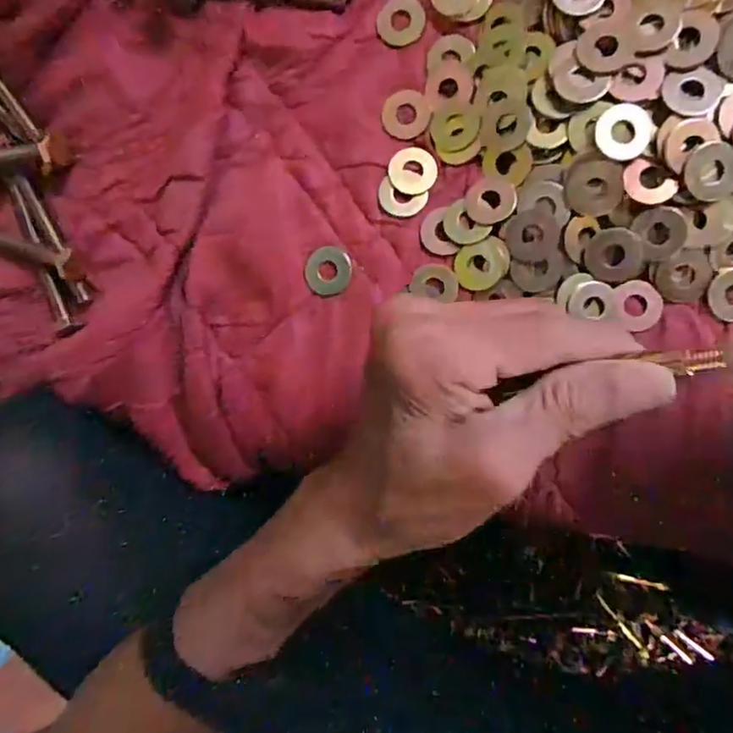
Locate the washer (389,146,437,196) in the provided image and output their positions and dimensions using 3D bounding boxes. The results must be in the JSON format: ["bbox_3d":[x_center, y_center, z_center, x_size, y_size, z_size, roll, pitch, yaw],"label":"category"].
[{"bbox_3d":[0.023,-0.100,0.292,0.024,0.004,0.024,0,91,9],"label":"washer"}]

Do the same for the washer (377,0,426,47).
[{"bbox_3d":[0.018,-0.177,0.295,0.024,0.004,0.024,0,91,9],"label":"washer"}]

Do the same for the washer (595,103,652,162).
[{"bbox_3d":[0.117,-0.107,0.261,0.023,0.004,0.025,0,91,9],"label":"washer"}]

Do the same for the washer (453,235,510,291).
[{"bbox_3d":[0.057,-0.051,0.285,0.027,0.004,0.023,-16,89,9],"label":"washer"}]

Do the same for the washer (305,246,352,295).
[{"bbox_3d":[-0.020,-0.050,0.303,0.024,0.004,0.025,0,91,9],"label":"washer"}]

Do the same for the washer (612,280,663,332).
[{"bbox_3d":[0.132,-0.030,0.279,0.022,0.004,0.023,0,91,9],"label":"washer"}]

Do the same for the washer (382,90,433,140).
[{"bbox_3d":[0.021,-0.130,0.295,0.025,0.004,0.025,-5,90,9],"label":"washer"}]

